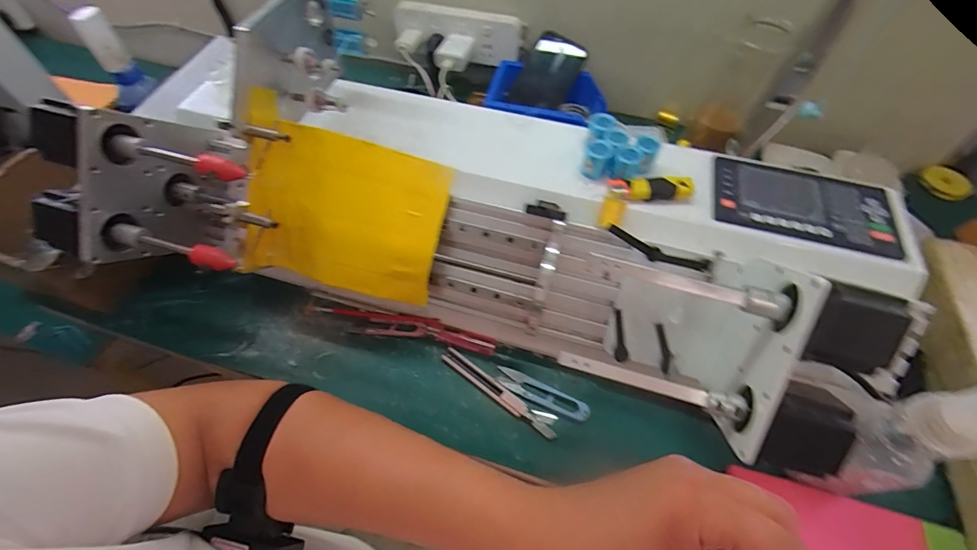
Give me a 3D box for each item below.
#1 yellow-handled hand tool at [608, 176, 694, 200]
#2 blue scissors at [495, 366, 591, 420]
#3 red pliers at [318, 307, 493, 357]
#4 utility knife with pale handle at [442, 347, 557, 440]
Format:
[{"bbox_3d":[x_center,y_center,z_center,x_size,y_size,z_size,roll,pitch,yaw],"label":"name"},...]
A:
[{"bbox_3d":[0.159,-0.085,0.403,0.076,0.011,0.024,0,57,-1],"label":"yellow-handled hand tool"},{"bbox_3d":[0.056,0.123,0.430,0.100,0.006,0.023,23,60,13],"label":"blue scissors"},{"bbox_3d":[-0.093,0.060,0.462,0.204,0.013,0.026,9,57,4],"label":"red pliers"},{"bbox_3d":[0.010,0.120,0.428,0.137,0.008,0.022,29,61,17],"label":"utility knife with pale handle"}]

